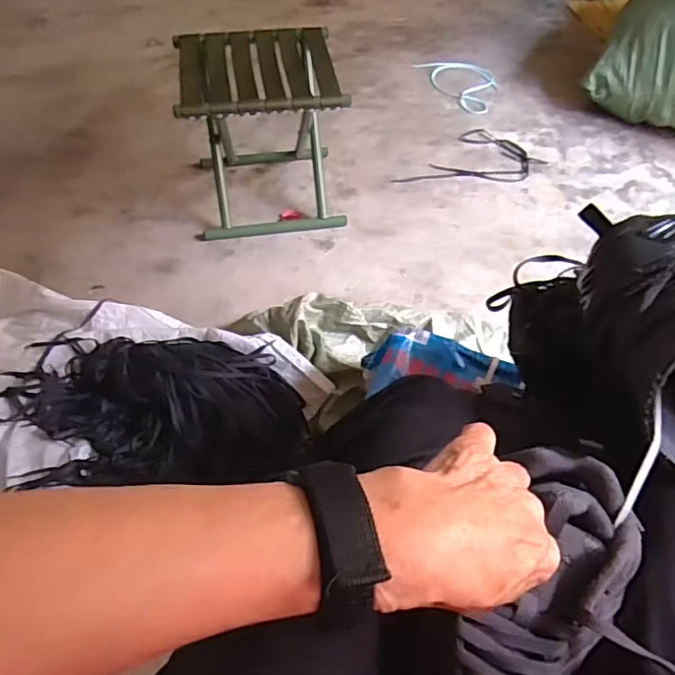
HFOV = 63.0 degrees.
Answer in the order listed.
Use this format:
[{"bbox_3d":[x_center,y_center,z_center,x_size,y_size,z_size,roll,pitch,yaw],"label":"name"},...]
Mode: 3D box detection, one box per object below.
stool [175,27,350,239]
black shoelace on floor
[{"bbox_3d":[-0.148,-0.414,1.128,0.284,0.310,0.265,-5,54,-7],"label":"stool"},{"bbox_3d":[0.323,-0.403,1.318,0.319,0.006,0.209,-37,63,-26],"label":"black shoelace on floor"}]

